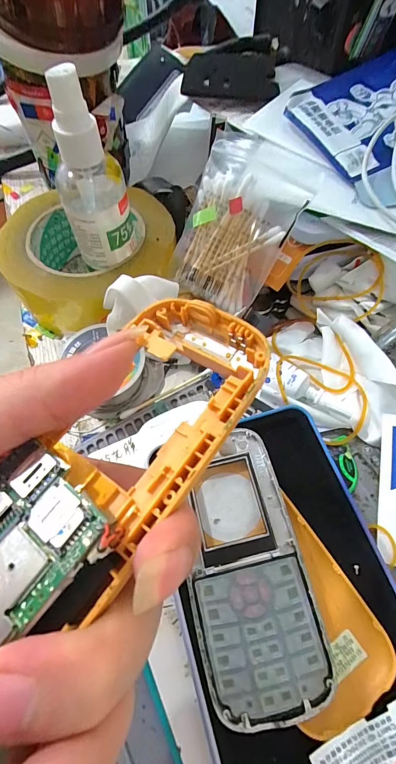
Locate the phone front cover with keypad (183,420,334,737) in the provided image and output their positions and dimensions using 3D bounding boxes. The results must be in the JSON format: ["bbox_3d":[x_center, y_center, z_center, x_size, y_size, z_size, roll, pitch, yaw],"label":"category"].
[{"bbox_3d":[0.021,0.084,0.164,0.051,0.011,0.115,-11,62,-5],"label":"phone front cover with keypad"}]

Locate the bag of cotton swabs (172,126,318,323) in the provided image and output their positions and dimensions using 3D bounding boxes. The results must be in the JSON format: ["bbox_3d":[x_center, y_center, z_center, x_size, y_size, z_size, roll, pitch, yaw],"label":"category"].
[{"bbox_3d":[0.023,-0.100,0.225,0.067,0.016,0.097,29,108,7],"label":"bag of cotton swabs"}]

